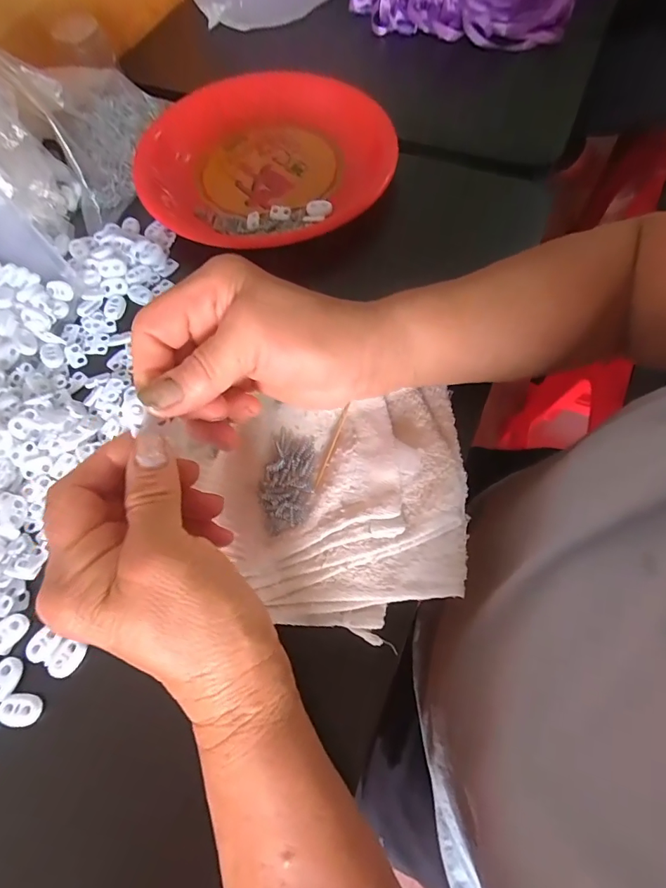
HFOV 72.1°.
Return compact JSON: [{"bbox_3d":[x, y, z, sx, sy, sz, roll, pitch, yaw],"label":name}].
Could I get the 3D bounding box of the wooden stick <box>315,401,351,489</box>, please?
[{"bbox_3d":[0.000,0.001,0.291,0.004,0.004,0.060,17,68,10],"label":"wooden stick"}]

